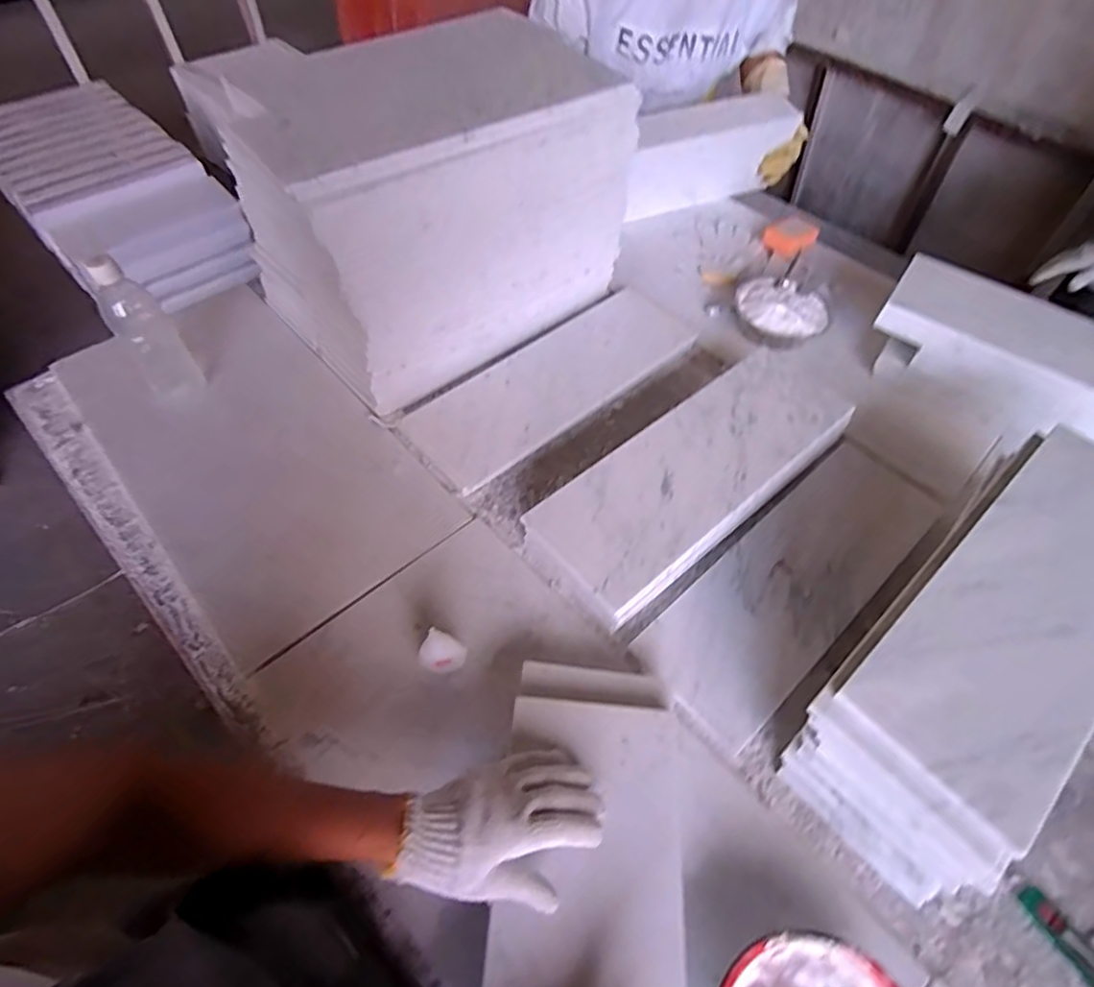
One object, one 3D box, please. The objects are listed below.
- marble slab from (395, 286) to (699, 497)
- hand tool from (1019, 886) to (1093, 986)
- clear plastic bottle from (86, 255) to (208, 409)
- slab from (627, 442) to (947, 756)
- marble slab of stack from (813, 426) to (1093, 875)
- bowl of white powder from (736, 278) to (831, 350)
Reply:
[{"bbox_3d":[0.019,-0.175,0.865,0.468,0.026,0.157,-36,65,-25],"label":"marble slab"},{"bbox_3d":[0.464,0.402,0.509,0.022,0.011,0.113,-29,63,-22],"label":"hand tool"},{"bbox_3d":[-0.508,-0.201,0.755,0.066,0.204,0.070,-33,64,-23],"label":"clear plastic bottle"},{"bbox_3d":[0.311,0.093,0.718,0.455,0.014,0.152,-36,66,-25],"label":"slab"},{"bbox_3d":[0.449,0.093,0.544,0.465,0.019,0.159,-35,65,-24],"label":"marble slab of stack"},{"bbox_3d":[0.374,-0.285,0.959,0.143,0.051,0.132,2,56,-3],"label":"bowl of white powder"}]

